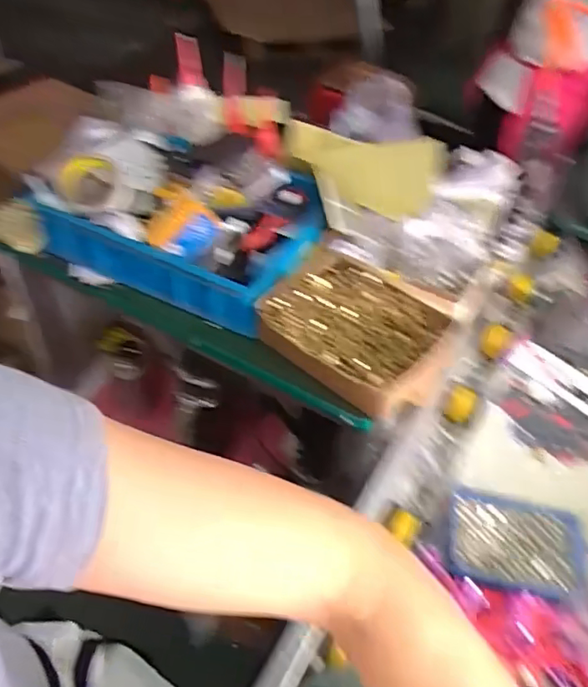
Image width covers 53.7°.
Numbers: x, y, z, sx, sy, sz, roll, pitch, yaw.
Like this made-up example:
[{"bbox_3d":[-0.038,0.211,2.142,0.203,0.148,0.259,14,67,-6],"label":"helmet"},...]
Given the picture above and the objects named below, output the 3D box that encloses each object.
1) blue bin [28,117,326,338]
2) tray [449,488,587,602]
[{"bbox_3d":[-0.167,-0.214,0.901,0.418,0.101,0.325,23,48,16],"label":"blue bin"},{"bbox_3d":[0.245,0.223,0.640,0.143,0.020,0.096,10,61,13],"label":"tray"}]

